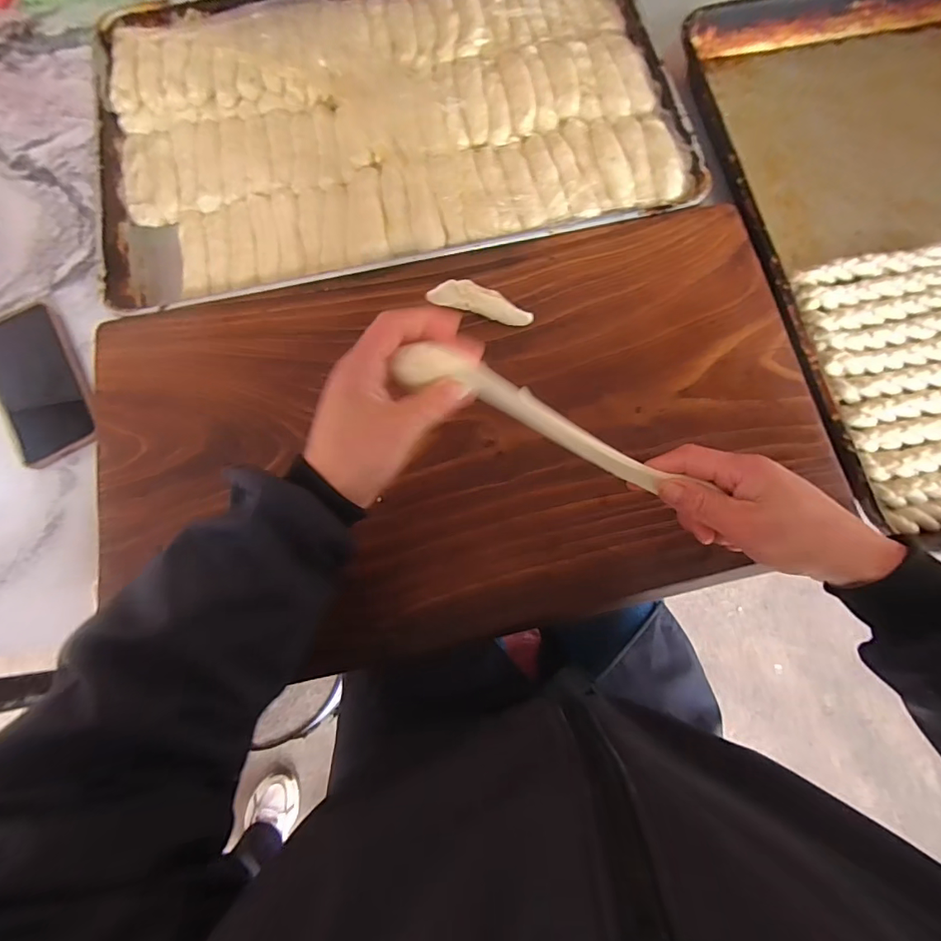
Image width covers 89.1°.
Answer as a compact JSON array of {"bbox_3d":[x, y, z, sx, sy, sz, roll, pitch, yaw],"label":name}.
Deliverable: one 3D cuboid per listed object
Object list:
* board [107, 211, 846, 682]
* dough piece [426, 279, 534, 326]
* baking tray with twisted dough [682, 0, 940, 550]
[{"bbox_3d":[-0.012,-0.033,0.407,0.602,0.032,0.328,-11,75,-3],"label":"board"},{"bbox_3d":[0.010,-0.151,0.428,0.093,0.017,0.027,14,76,4],"label":"dough piece"},{"bbox_3d":[0.486,-0.251,0.485,0.434,0.052,0.607,-10,75,-2],"label":"baking tray with twisted dough"}]

